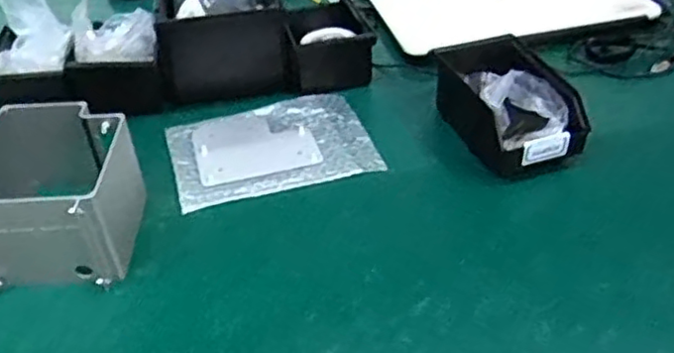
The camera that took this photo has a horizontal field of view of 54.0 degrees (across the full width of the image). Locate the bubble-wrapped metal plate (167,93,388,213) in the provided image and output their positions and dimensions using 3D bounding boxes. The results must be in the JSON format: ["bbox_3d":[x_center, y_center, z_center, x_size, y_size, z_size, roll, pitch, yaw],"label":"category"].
[{"bbox_3d":[-0.075,-0.036,0.749,0.219,0.006,0.152,-12,41,-12],"label":"bubble-wrapped metal plate"}]

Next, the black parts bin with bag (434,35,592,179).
[{"bbox_3d":[0.185,-0.089,0.748,0.117,0.070,0.198,-11,40,-11],"label":"black parts bin with bag"}]

